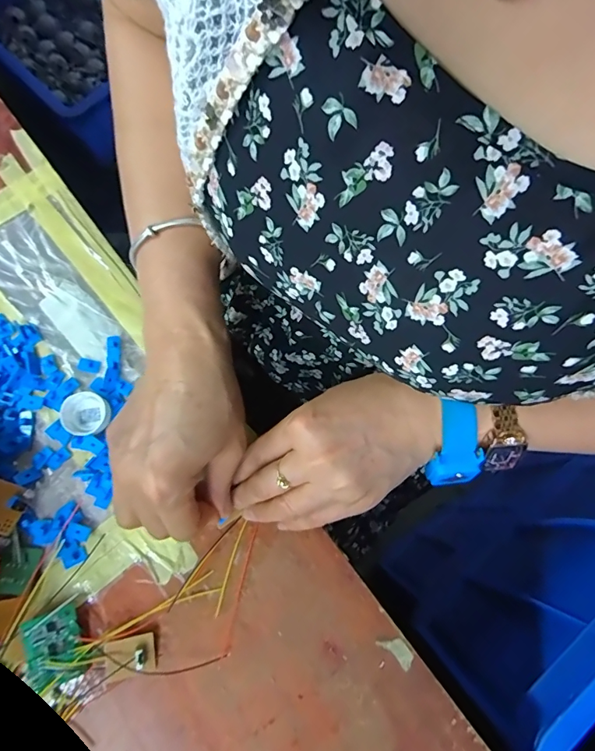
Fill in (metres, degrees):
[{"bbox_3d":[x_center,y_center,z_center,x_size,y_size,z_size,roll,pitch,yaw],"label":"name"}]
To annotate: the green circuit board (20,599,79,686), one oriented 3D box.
[{"bbox_3d":[-0.155,0.170,0.281,0.030,0.006,0.040,-16,85,-27],"label":"green circuit board"}]

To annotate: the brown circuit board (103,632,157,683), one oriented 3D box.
[{"bbox_3d":[-0.108,0.181,0.285,0.031,0.011,0.023,-8,77,-3],"label":"brown circuit board"}]

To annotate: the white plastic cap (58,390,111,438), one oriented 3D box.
[{"bbox_3d":[-0.153,0.028,0.319,0.032,0.009,0.033,0,76,-1],"label":"white plastic cap"}]

